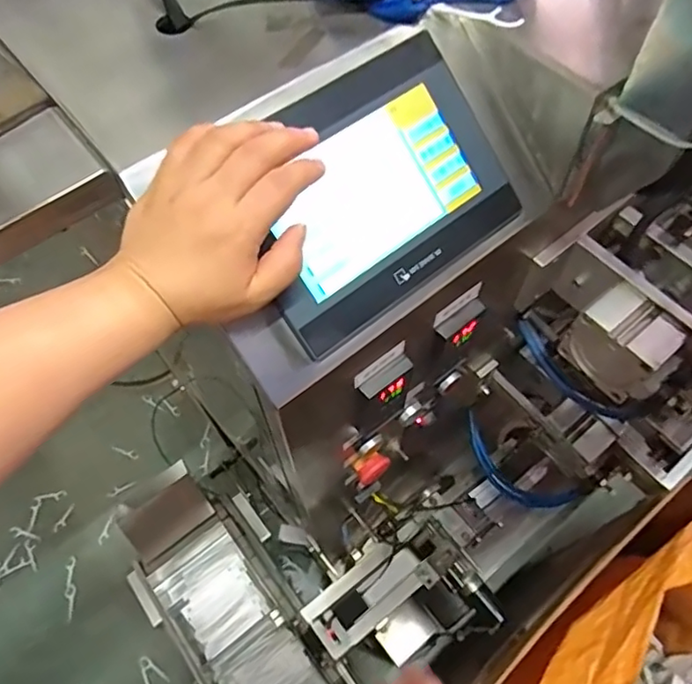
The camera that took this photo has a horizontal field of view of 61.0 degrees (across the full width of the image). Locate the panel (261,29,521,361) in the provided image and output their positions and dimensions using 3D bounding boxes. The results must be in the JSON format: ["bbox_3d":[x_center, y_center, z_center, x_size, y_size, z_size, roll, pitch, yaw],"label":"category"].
[{"bbox_3d":[0.019,-0.104,0.401,0.198,0.008,0.146,-36,101,-19],"label":"panel"}]

